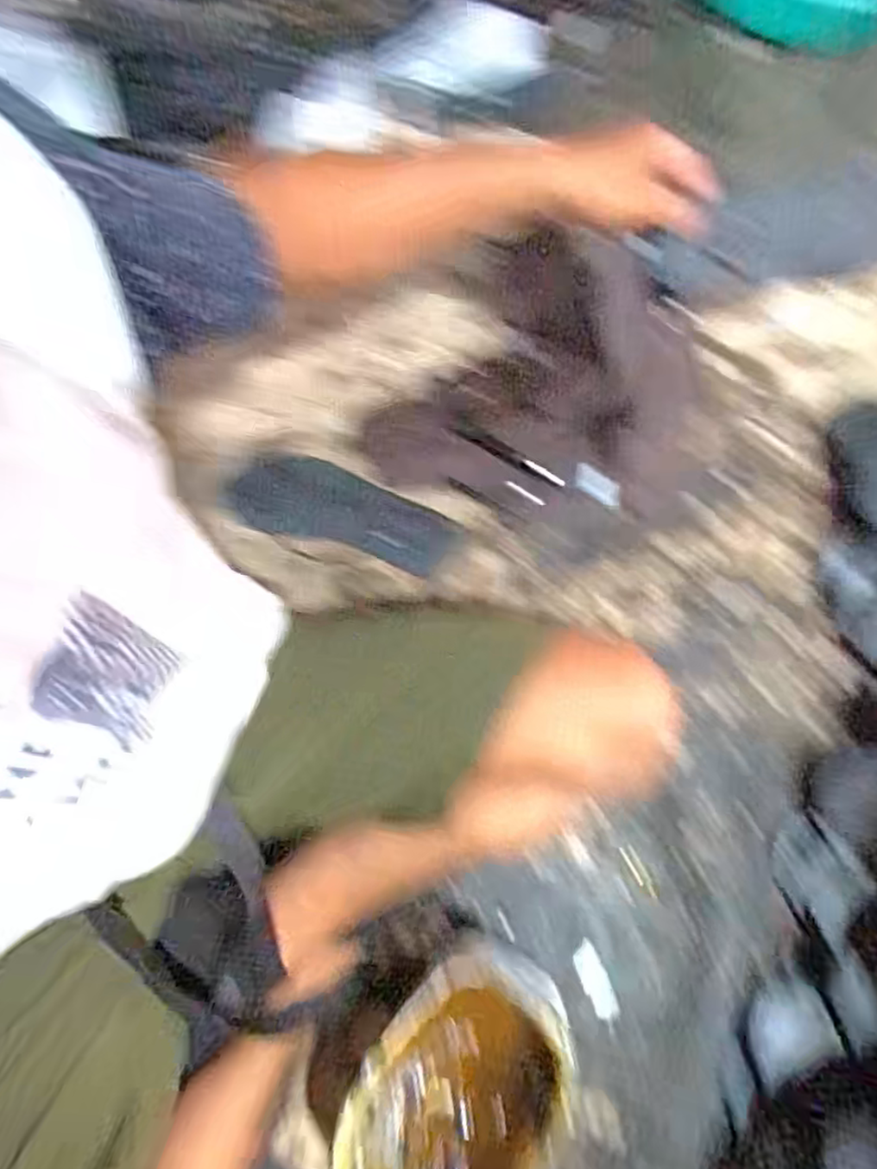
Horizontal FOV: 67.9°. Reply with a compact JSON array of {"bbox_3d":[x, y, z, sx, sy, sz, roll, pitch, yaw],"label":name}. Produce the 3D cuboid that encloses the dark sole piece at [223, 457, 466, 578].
[{"bbox_3d":[-0.101,-0.075,0.686,0.248,0.019,0.091,20,76,11],"label":"dark sole piece"}]

